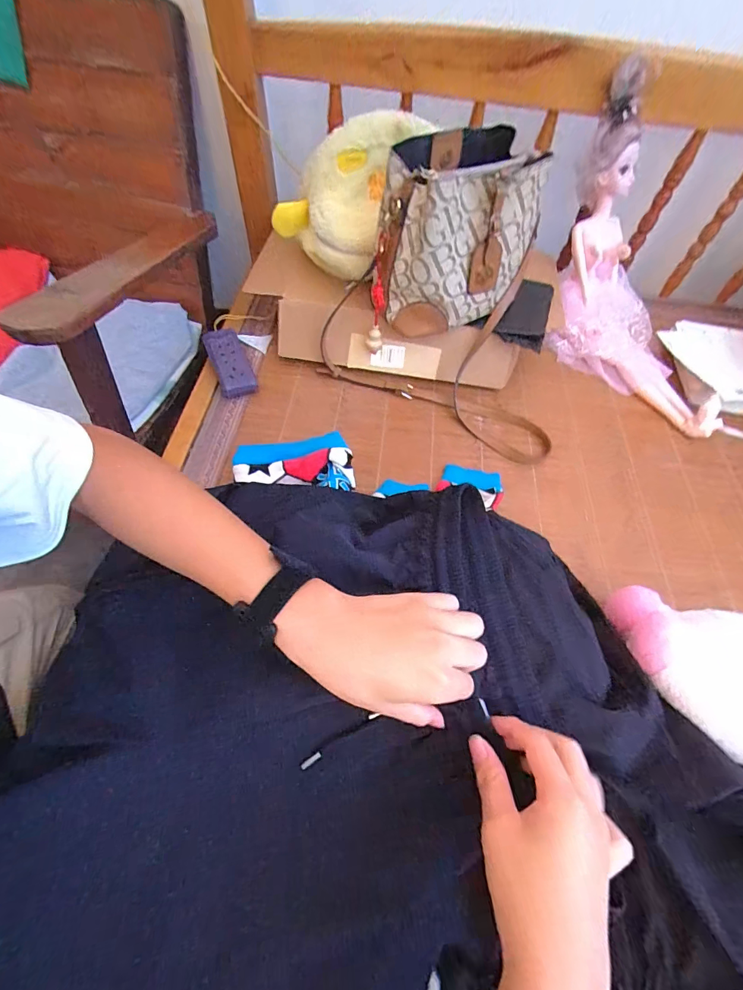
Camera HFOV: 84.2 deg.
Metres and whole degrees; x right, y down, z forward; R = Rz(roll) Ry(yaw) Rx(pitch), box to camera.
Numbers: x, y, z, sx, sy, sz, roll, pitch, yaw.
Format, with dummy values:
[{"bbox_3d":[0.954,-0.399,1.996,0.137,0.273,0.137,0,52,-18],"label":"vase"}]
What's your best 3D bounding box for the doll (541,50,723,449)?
[{"bbox_3d":[0.400,-0.337,0.632,0.177,0.180,0.503,-19,104,-15],"label":"doll"}]

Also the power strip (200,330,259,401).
[{"bbox_3d":[-0.219,-0.204,0.635,0.052,0.031,0.124,-20,62,-15],"label":"power strip"}]

